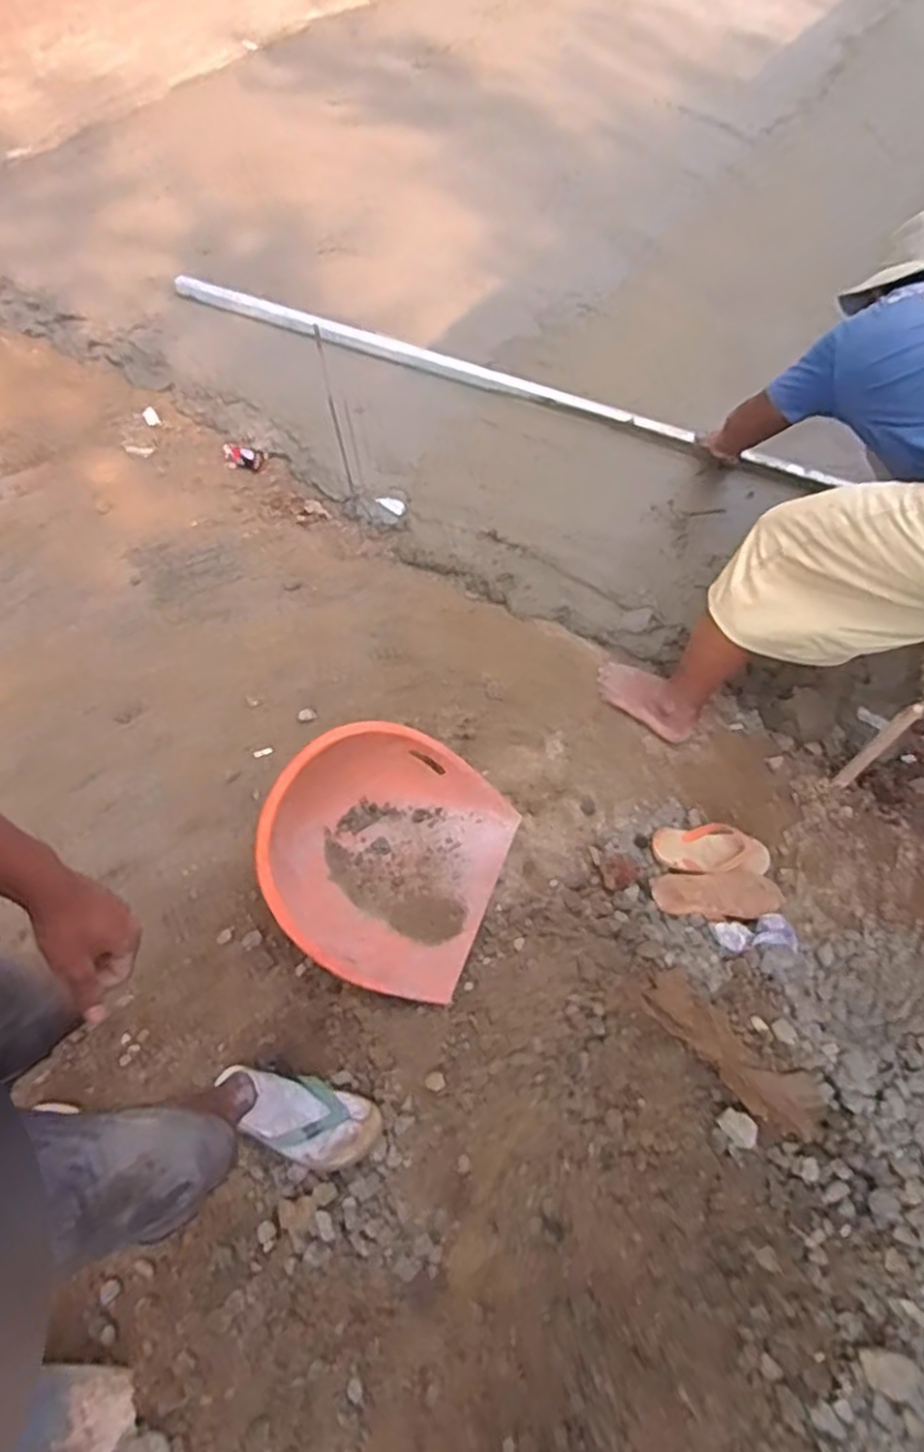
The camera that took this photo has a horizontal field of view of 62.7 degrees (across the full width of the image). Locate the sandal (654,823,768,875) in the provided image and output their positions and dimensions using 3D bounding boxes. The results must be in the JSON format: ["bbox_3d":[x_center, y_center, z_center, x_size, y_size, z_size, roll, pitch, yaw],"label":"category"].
[{"bbox_3d":[0.474,0.247,1.455,0.218,0.045,0.114,4,42,-1],"label":"sandal"}]

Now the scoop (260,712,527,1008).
[{"bbox_3d":[-0.135,0.214,1.349,0.404,0.188,0.455,20,63,9],"label":"scoop"}]

